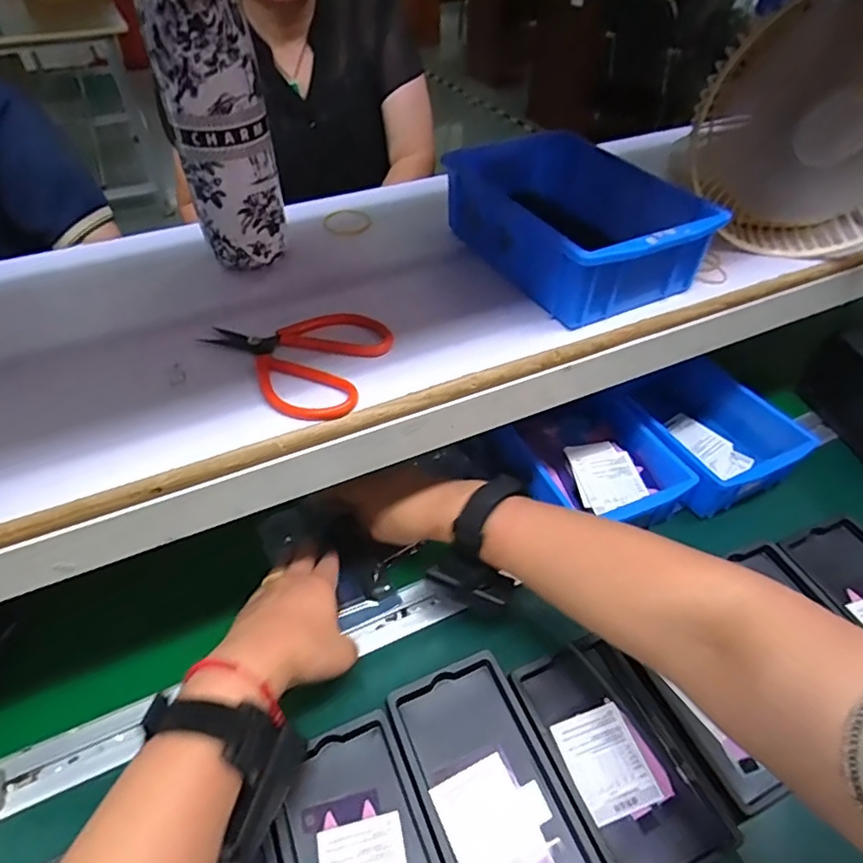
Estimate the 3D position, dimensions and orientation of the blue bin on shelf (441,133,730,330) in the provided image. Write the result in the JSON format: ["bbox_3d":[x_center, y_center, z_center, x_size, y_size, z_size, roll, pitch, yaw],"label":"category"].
[{"bbox_3d":[0.113,-0.168,0.459,0.129,0.062,0.194,-21,49,-20],"label":"blue bin on shelf"}]

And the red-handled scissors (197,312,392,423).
[{"bbox_3d":[-0.096,-0.050,0.382,0.118,0.014,0.093,14,47,13],"label":"red-handled scissors"}]

